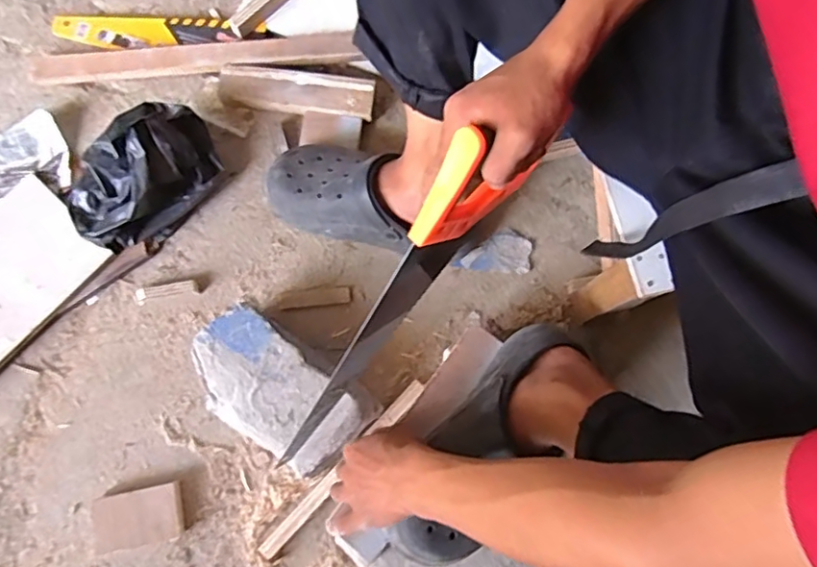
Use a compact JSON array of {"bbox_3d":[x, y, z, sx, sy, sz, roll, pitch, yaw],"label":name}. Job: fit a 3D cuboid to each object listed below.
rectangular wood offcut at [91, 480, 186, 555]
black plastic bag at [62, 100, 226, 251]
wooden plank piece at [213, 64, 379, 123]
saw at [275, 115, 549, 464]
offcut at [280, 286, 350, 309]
[{"bbox_3d":[-0.314,0.270,0.672,0.103,0.015,0.063,-11,76,-3],"label":"rectangular wood offcut"},{"bbox_3d":[-0.339,-0.139,0.728,0.129,0.085,0.199,43,80,9],"label":"black plastic bag"},{"bbox_3d":[-0.153,-0.263,0.795,0.212,0.027,0.055,7,76,2],"label":"wooden plank piece"},{"bbox_3d":[-0.016,0.031,0.539,0.042,0.099,0.396,38,123,8],"label":"saw"},{"bbox_3d":[-0.120,0.019,0.743,0.092,0.004,0.022,-6,76,-2],"label":"offcut"}]

